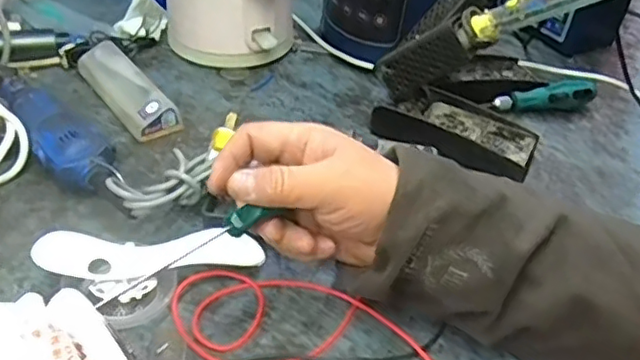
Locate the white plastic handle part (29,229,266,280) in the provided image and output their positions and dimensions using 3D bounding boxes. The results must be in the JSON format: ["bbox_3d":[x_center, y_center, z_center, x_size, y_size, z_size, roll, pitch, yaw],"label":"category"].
[{"bbox_3d":[-0.125,0.058,0.465,0.158,0.040,0.033,-4,40,-13],"label":"white plastic handle part"}]

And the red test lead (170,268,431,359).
[{"bbox_3d":[0.019,0.122,0.428,0.269,0.012,0.094,20,41,16],"label":"red test lead"}]

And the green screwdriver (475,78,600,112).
[{"bbox_3d":[0.252,-0.094,0.698,0.131,0.032,0.023,-3,40,-11],"label":"green screwdriver"}]

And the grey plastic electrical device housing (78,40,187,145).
[{"bbox_3d":[-0.206,-0.095,0.649,0.043,0.033,0.163,-24,48,-32],"label":"grey plastic electrical device housing"}]

